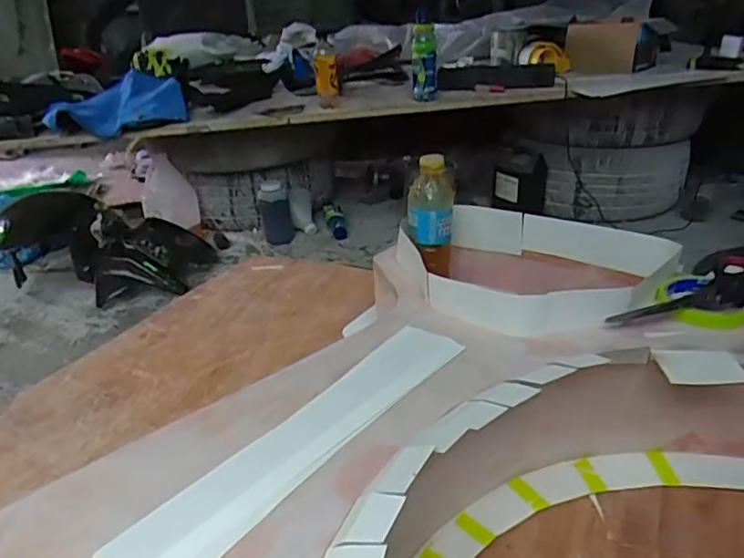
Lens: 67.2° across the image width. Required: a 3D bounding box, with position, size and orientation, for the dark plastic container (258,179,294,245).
[{"bbox_3d":[-0.302,-0.212,1.757,0.090,0.172,0.099,-19,32,-26],"label":"dark plastic container"}]

